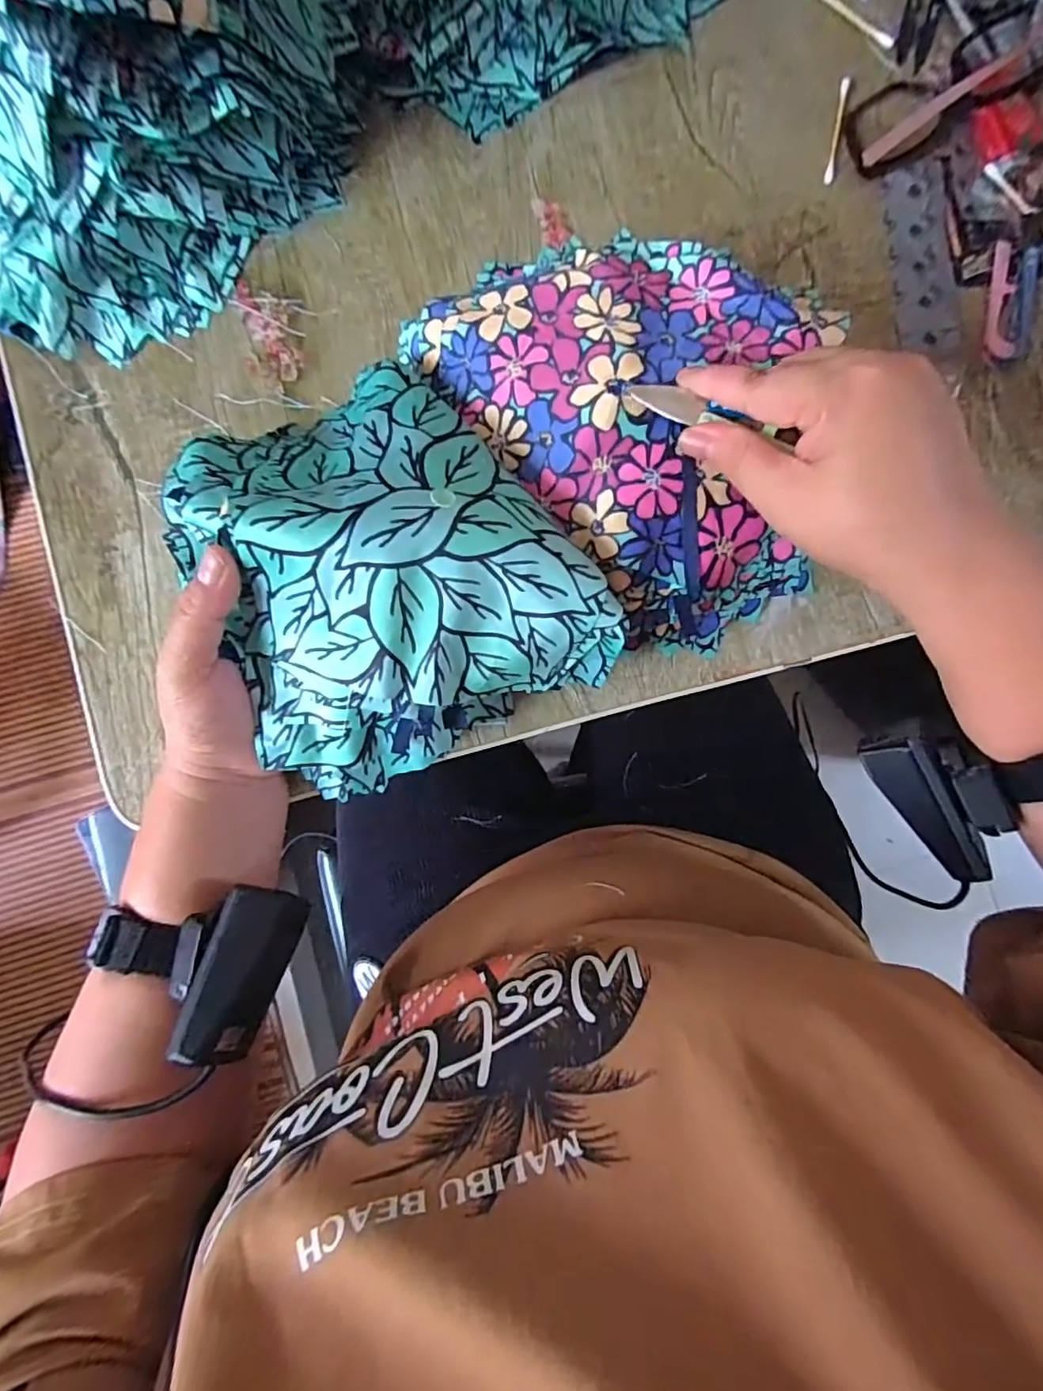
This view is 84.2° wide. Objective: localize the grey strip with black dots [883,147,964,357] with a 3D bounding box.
[{"bbox_3d":[0.246,-0.269,0.355,0.038,0.004,0.122,-4,89,4],"label":"grey strip with black dots"}]

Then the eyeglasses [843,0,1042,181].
[{"bbox_3d":[0.263,-0.373,0.347,0.149,0.032,0.051,-31,88,-5],"label":"eyeglasses"}]

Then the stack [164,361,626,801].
[{"bbox_3d":[-0.062,-0.058,0.266,0.165,0.079,0.172,-25,89,-4],"label":"stack"}]

